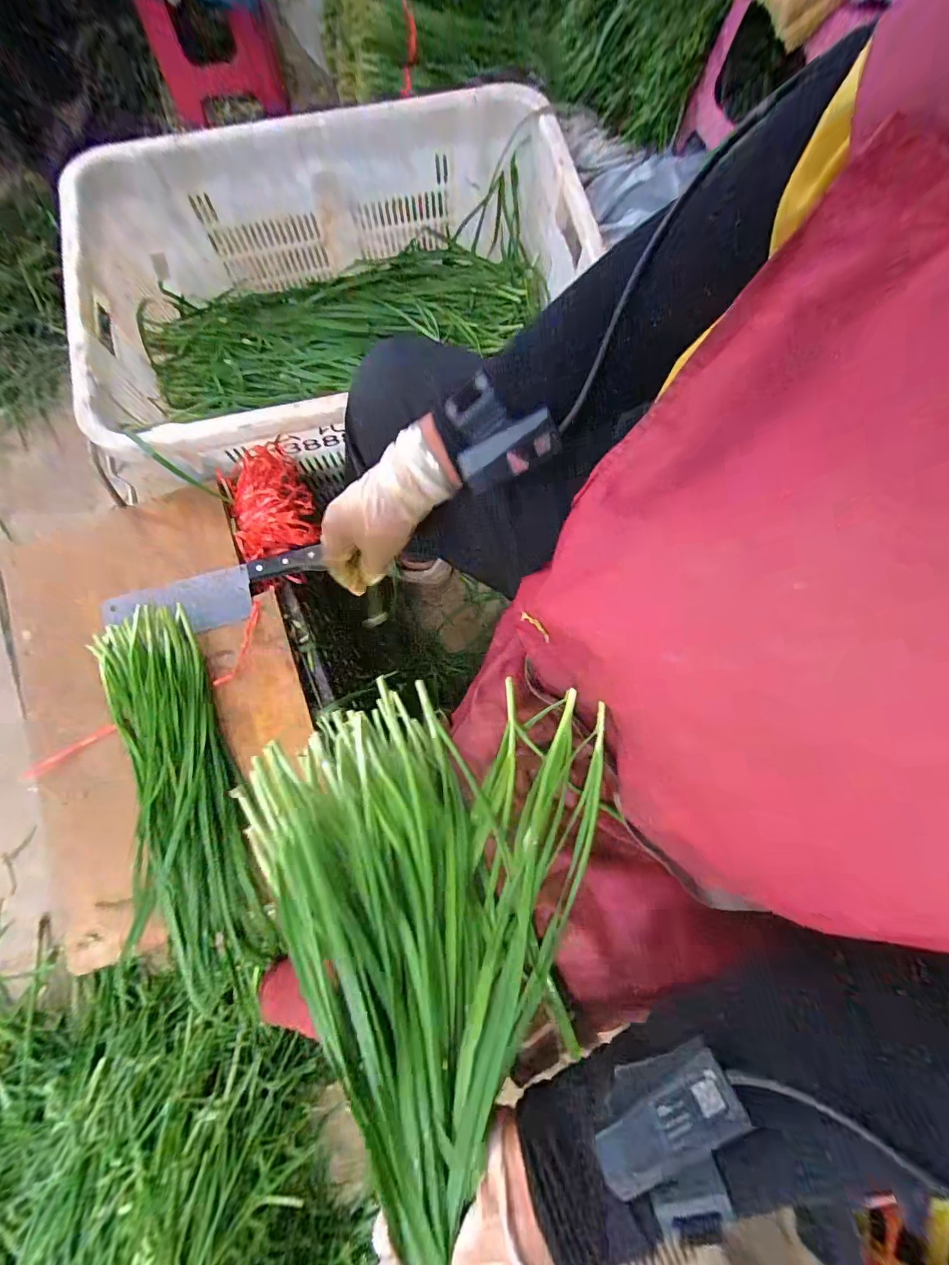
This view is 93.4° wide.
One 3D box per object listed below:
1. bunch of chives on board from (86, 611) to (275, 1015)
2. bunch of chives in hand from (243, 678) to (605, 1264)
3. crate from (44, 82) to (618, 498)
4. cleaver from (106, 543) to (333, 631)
[{"bbox_3d":[-0.328,0.174,0.484,0.132,0.036,0.417,-21,79,-5],"label":"bunch of chives on board"},{"bbox_3d":[-0.034,0.252,0.289,0.238,0.080,0.424,2,78,0],"label":"bunch of chives in hand"},{"bbox_3d":[-0.182,-0.496,0.701,0.690,0.232,0.507,-15,78,-4],"label":"crate"},{"bbox_3d":[-0.314,-0.045,0.538,0.266,0.026,0.071,-17,79,-4],"label":"cleaver"}]

